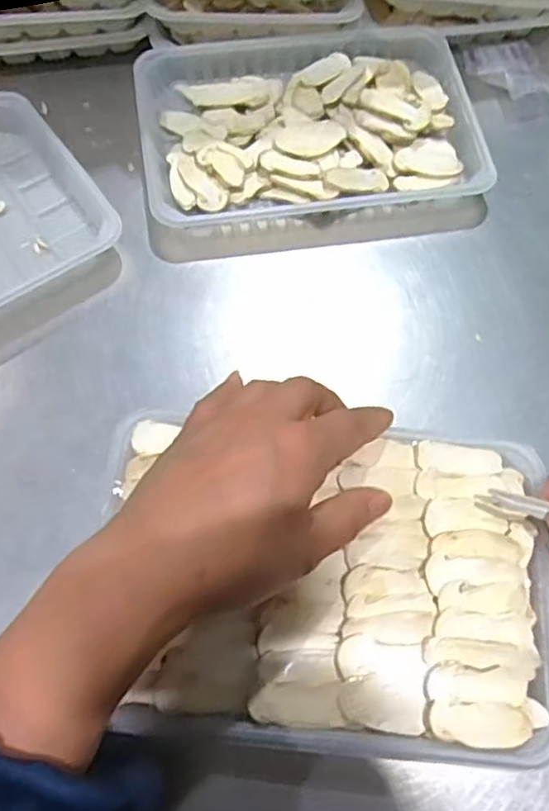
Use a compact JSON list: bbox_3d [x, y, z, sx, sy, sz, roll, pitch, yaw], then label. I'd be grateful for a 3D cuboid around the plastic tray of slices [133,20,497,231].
[{"bbox_3d":[0.023,-0.207,0.469,0.231,0.027,0.162,-7,66,-5],"label":"plastic tray of slices"}]

